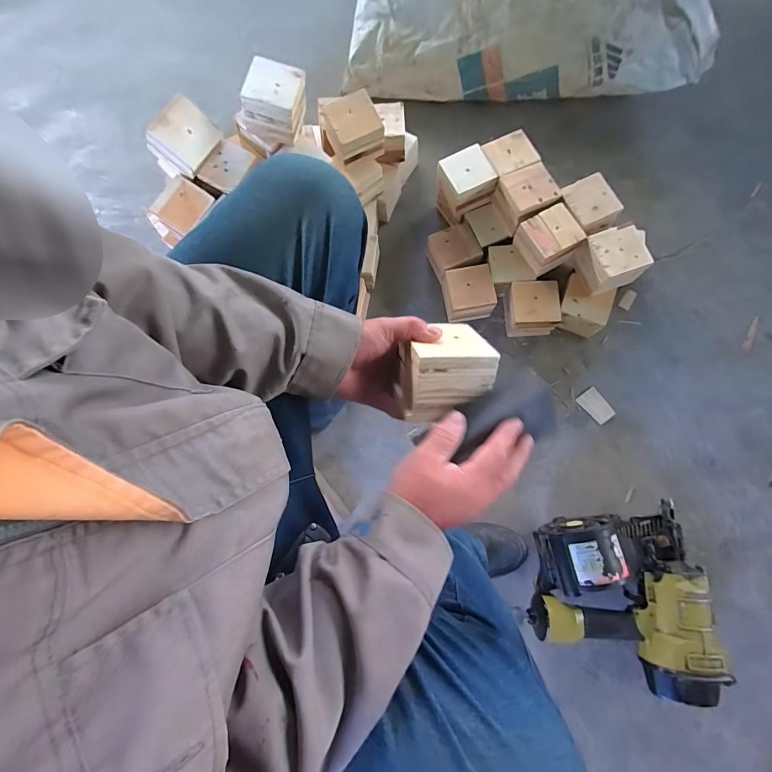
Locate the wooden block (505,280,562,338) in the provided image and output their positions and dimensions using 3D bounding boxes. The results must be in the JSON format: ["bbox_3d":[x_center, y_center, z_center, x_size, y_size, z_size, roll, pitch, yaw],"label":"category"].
[{"bbox_3d":[0.308,-0.164,0.836,0.104,0.082,0.097,-3,75,1],"label":"wooden block"}]

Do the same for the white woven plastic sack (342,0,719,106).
[{"bbox_3d":[0.321,-0.921,0.950,0.794,0.173,0.379,4,77,4],"label":"white woven plastic sack"}]

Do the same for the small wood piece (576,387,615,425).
[{"bbox_3d":[0.443,0.043,0.816,0.050,0.004,0.072,-35,77,-7],"label":"small wood piece"}]

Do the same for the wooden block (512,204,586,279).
[{"bbox_3d":[0.322,-0.291,0.784,0.100,0.079,0.096,-23,76,-2],"label":"wooden block"}]

